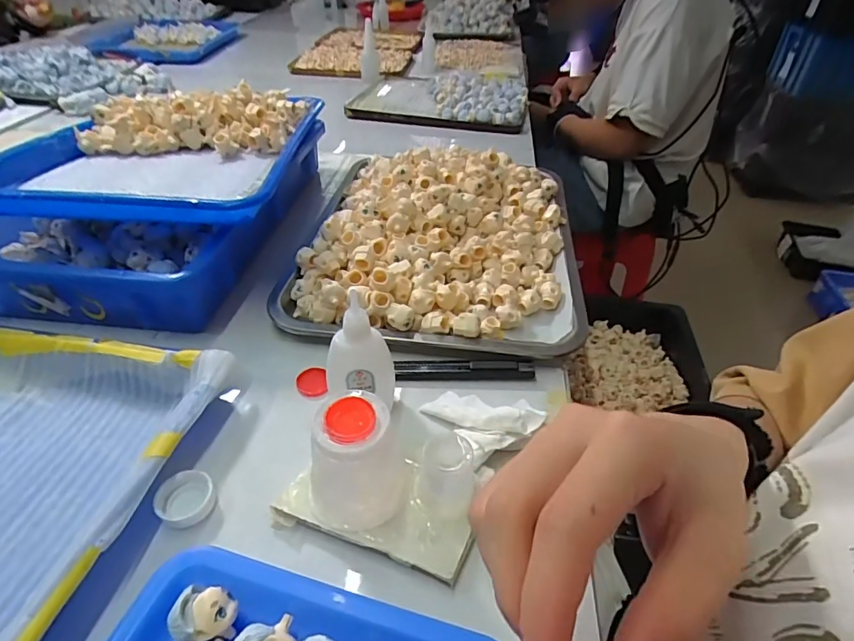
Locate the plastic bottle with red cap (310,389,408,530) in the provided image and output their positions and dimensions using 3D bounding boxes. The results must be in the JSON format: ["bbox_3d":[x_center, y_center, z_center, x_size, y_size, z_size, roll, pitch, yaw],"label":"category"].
[{"bbox_3d":[-0.038,0.074,0.259,0.053,0.063,0.054,0,41,-2],"label":"plastic bottle with red cap"}]

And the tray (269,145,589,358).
[{"bbox_3d":[0.011,-0.101,0.472,0.273,0.039,0.328,3,41,2],"label":"tray"}]

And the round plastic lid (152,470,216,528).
[{"bbox_3d":[-0.139,0.103,0.273,0.029,0.010,0.030,1,41,-1],"label":"round plastic lid"}]

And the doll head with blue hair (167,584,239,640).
[{"bbox_3d":[-0.101,0.136,0.218,0.026,0.019,0.022,8,41,7],"label":"doll head with blue hair"}]

